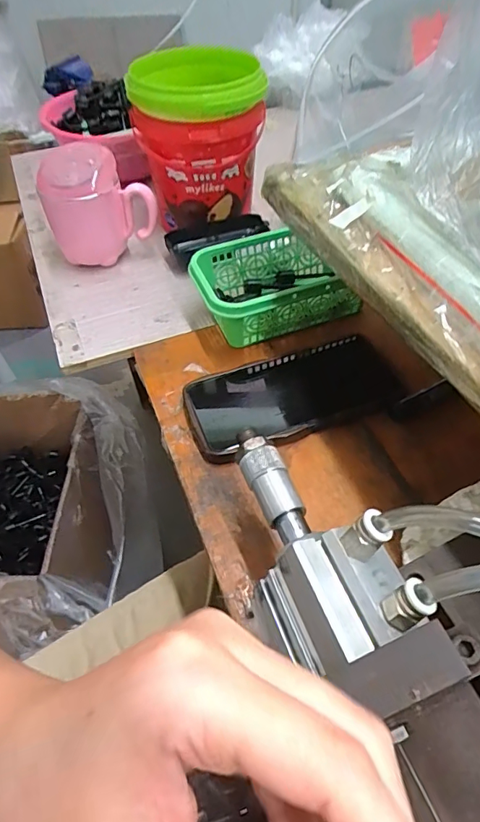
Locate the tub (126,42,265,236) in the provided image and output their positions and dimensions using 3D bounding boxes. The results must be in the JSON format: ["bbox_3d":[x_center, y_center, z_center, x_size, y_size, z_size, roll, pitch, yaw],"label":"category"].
[{"bbox_3d":[-0.043,-0.283,0.517,0.124,0.155,0.124,-1,50,1],"label":"tub"}]

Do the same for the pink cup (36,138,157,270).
[{"bbox_3d":[-0.149,-0.215,0.495,0.100,0.107,0.091,-20,52,-14],"label":"pink cup"}]

